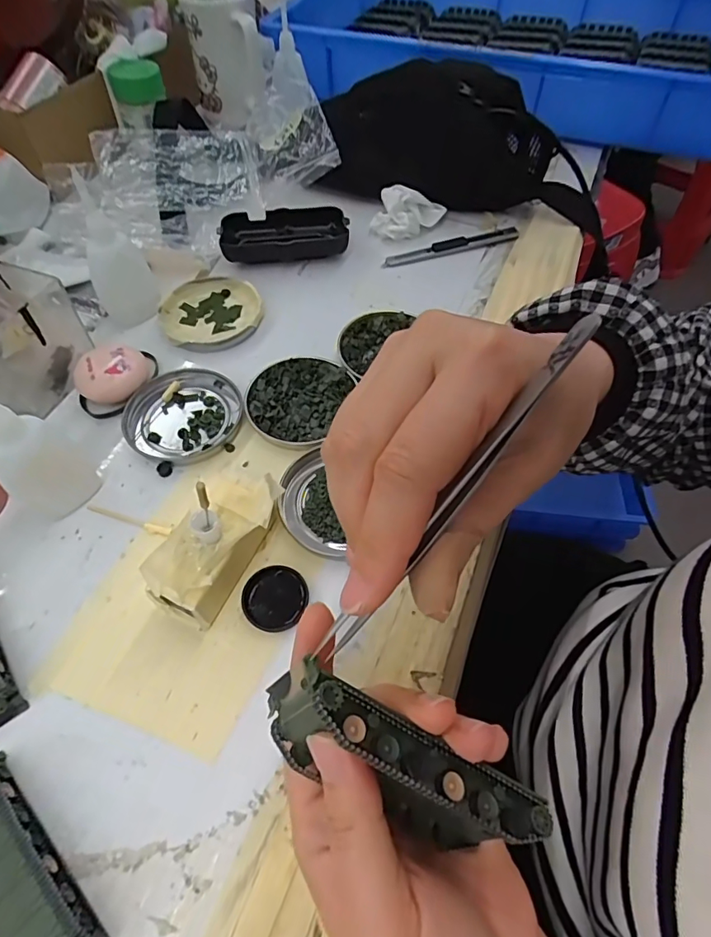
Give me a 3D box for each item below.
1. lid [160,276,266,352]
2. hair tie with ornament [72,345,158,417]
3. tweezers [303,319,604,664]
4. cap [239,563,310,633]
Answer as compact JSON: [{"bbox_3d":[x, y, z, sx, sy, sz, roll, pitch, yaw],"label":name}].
[{"bbox_3d":[-0.116,-0.126,0.405,0.079,0.012,0.079,0,56,0],"label":"lid"},{"bbox_3d":[-0.169,-0.065,0.354,0.057,0.021,0.043,-29,61,-17],"label":"hair tie with ornament"},{"bbox_3d":[0.028,0.009,0.146,0.007,0.009,0.118,40,104,21],"label":"tweezers"},{"bbox_3d":[-0.045,0.071,0.277,0.035,0.008,0.035,0,56,0],"label":"cap"}]

